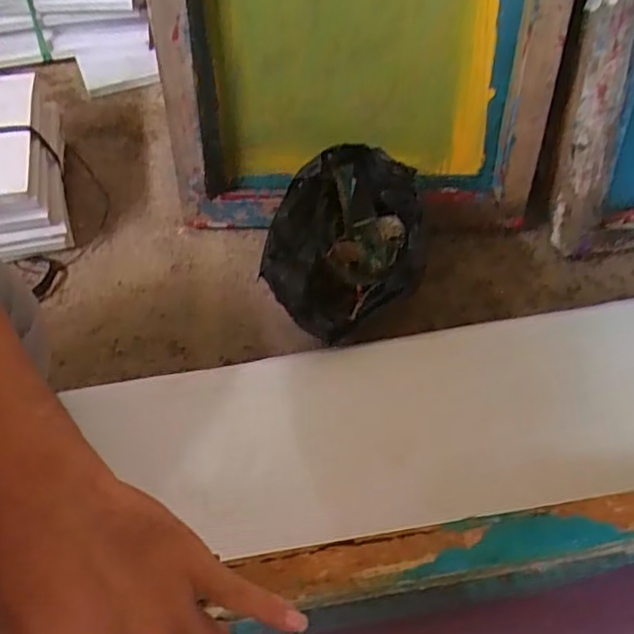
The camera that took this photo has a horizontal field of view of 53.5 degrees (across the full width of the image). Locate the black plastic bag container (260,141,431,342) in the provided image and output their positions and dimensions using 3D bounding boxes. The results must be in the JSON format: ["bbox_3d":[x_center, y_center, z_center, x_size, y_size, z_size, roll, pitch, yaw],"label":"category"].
[{"bbox_3d":[0.025,-0.069,0.572,0.139,0.094,0.154,9,54,7],"label":"black plastic bag container"}]

